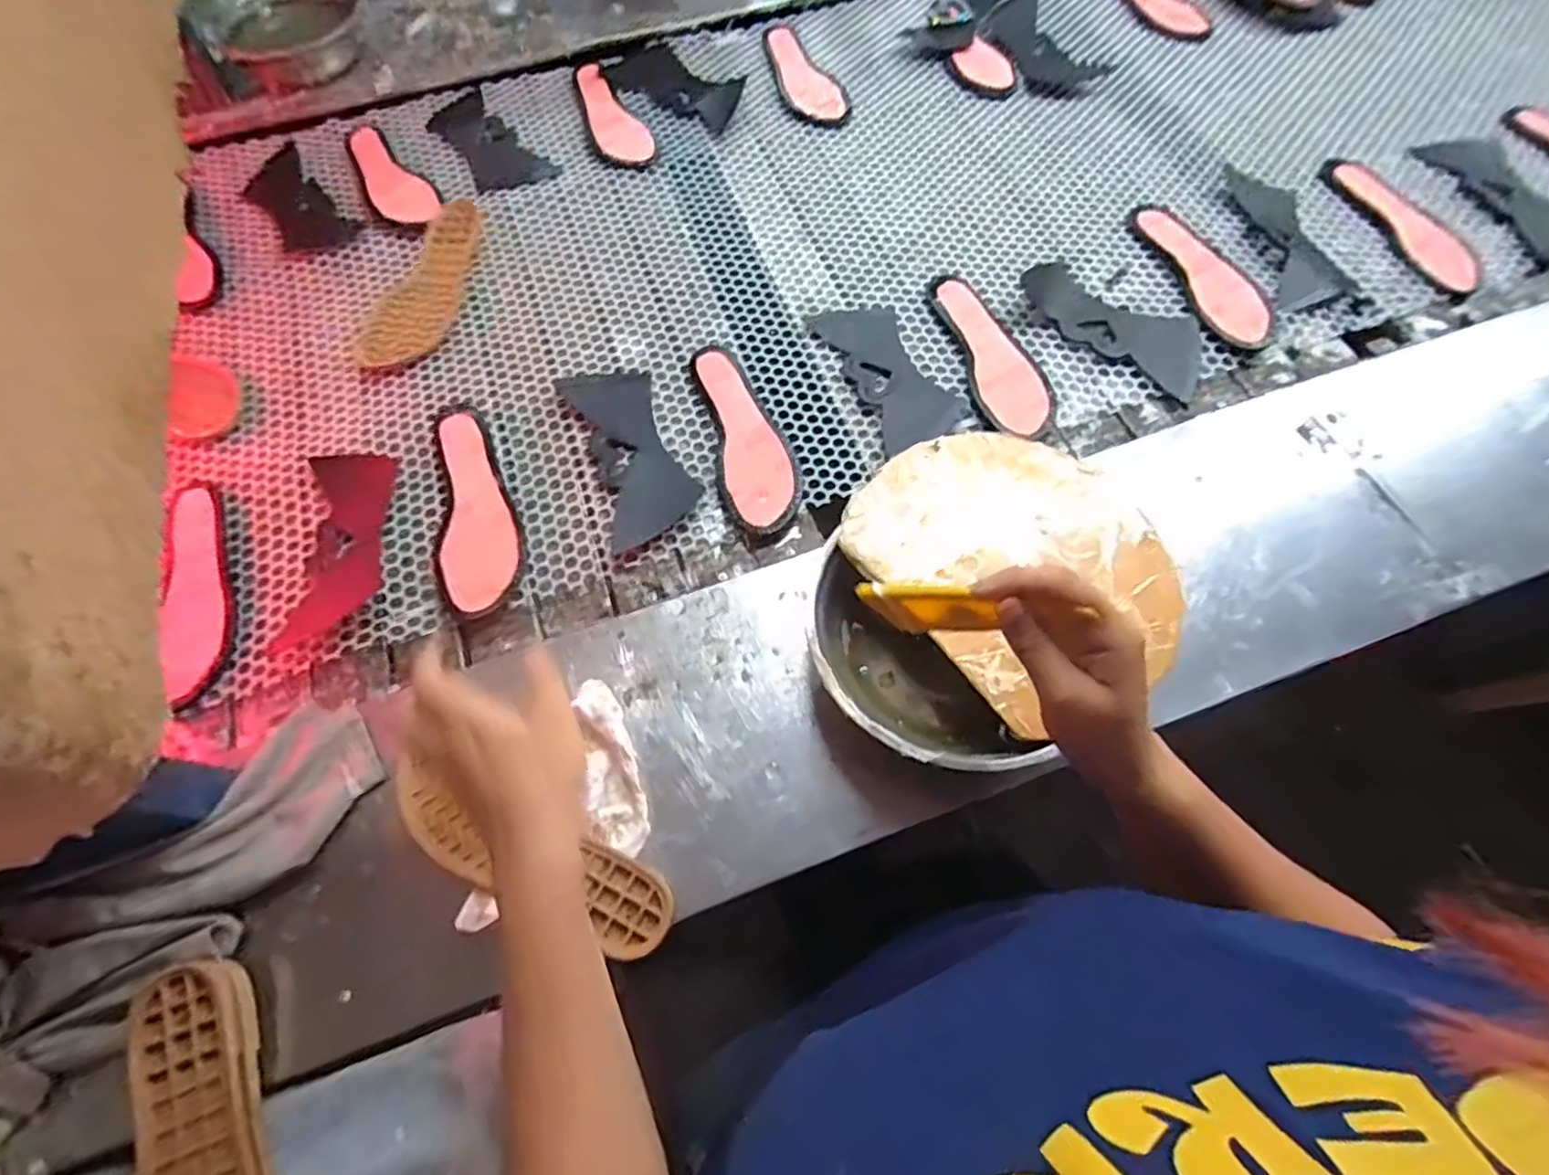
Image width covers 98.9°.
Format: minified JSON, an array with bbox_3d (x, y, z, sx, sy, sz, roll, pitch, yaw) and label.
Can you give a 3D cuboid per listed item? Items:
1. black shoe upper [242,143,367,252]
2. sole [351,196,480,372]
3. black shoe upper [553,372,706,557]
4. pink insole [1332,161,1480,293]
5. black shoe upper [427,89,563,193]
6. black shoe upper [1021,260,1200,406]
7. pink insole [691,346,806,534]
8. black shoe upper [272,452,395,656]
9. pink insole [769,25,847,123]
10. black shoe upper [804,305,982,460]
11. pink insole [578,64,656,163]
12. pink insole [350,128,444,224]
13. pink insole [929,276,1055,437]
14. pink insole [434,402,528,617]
[{"bbox_3d":[-0.589,-0.474,0.818,0.084,0.007,0.204,-40,71,-15],"label":"black shoe upper"},{"bbox_3d":[-0.395,-0.345,0.751,0.090,0.020,0.238,11,67,5],"label":"sole"},{"bbox_3d":[-0.143,-0.139,0.656,0.088,0.011,0.211,-20,67,-8],"label":"black shoe upper"},{"bbox_3d":[0.723,-0.416,0.752,0.081,0.014,0.219,-10,66,-4],"label":"pink insole"},{"bbox_3d":[-0.370,-0.571,0.852,0.093,0.004,0.211,-38,71,-15],"label":"black shoe upper"},{"bbox_3d":[0.360,-0.284,0.706,0.213,0.014,0.092,38,72,16],"label":"black shoe upper"},{"bbox_3d":[-0.030,-0.154,0.657,0.073,0.017,0.225,-16,67,-6],"label":"pink insole"},{"bbox_3d":[-0.403,-0.043,0.618,0.081,0.008,0.193,-8,66,-3],"label":"black shoe upper"},{"bbox_3d":[0.037,-0.707,0.903,0.063,0.010,0.218,-16,67,-6],"label":"pink insole"},{"bbox_3d":[0.120,-0.225,0.683,0.095,0.021,0.201,-22,68,-9],"label":"black shoe upper"},{"bbox_3d":[-0.216,-0.619,0.868,0.064,0.011,0.209,-23,68,-9],"label":"pink insole"},{"bbox_3d":[-0.480,-0.511,0.822,0.063,0.009,0.217,-34,70,-14],"label":"pink insole"},{"bbox_3d":[0.227,-0.246,0.684,0.074,0.028,0.231,-12,67,-5],"label":"pink insole"},{"bbox_3d":[-0.294,-0.083,0.628,0.077,0.019,0.228,-23,68,-9],"label":"pink insole"}]

